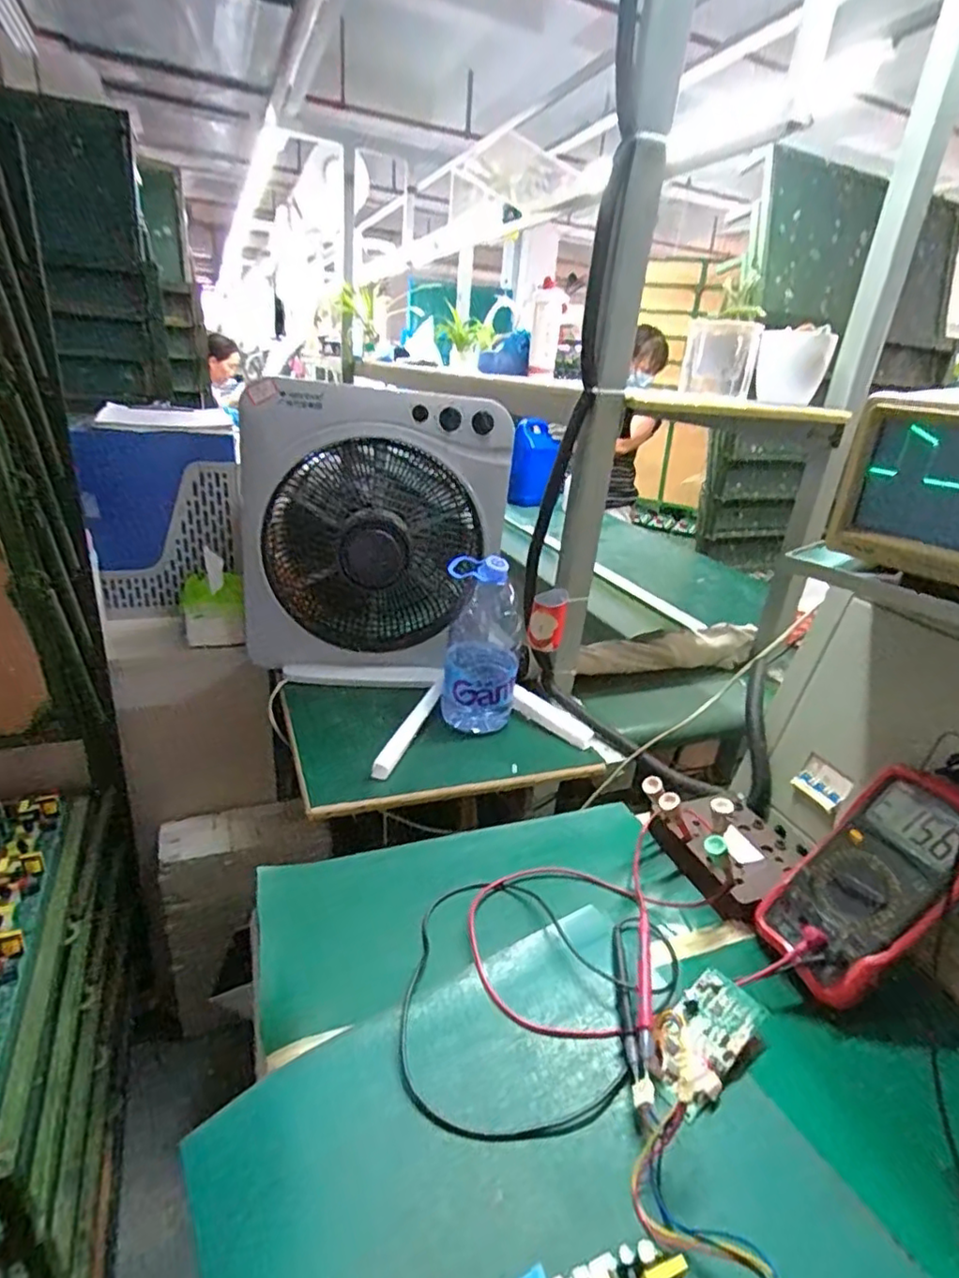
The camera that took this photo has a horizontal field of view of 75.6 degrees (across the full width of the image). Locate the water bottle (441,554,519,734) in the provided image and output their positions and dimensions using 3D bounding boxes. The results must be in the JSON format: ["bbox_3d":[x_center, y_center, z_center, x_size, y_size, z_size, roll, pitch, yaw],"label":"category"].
[{"bbox_3d":[0.005,0.006,0.854,0.103,0.227,0.103,5,26,-2],"label":"water bottle"}]

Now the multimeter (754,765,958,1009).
[{"bbox_3d":[0.317,0.194,0.502,0.036,0.191,0.094,40,3,-38],"label":"multimeter"}]

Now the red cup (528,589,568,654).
[{"bbox_3d":[0.100,-0.027,0.908,0.050,0.081,0.055,9,26,5],"label":"red cup"}]

